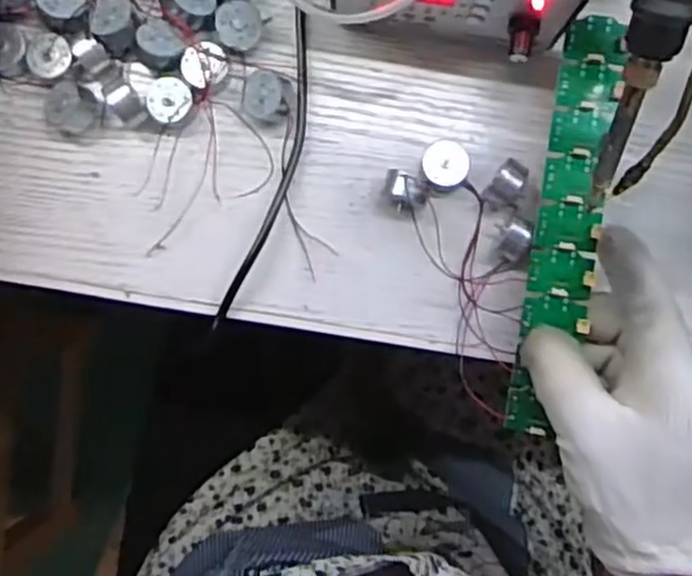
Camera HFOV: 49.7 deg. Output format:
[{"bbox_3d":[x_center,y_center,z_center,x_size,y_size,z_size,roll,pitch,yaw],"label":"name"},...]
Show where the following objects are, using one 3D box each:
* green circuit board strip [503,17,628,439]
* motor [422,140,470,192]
[{"bbox_3d":[0.106,-0.028,0.353,0.030,0.009,0.195,10,92,0],"label":"green circuit board strip"},{"bbox_3d":[0.051,-0.062,0.380,0.024,0.014,0.026,0,90,0],"label":"motor"}]

